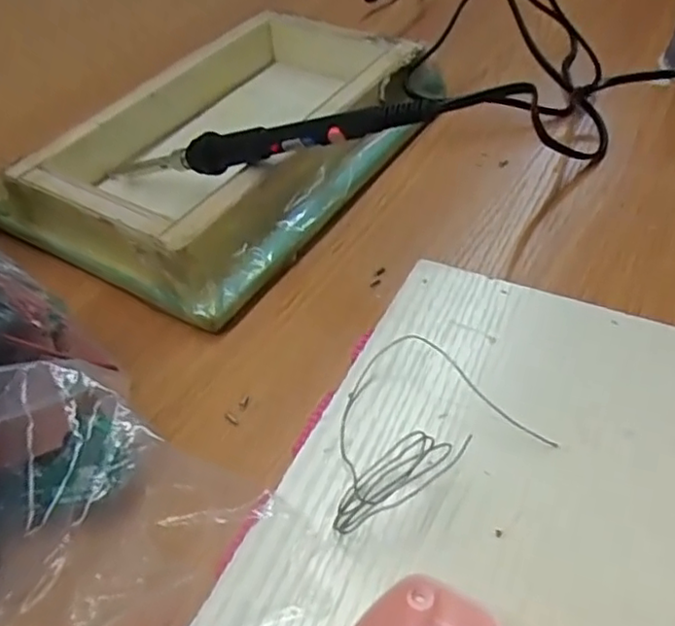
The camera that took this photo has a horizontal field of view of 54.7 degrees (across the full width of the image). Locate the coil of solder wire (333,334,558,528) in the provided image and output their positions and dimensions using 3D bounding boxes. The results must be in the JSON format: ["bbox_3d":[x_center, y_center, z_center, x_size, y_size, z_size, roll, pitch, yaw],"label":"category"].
[{"bbox_3d":[0.024,0.032,0.222,0.074,0.012,0.060,-18,49,-14],"label":"coil of solder wire"}]

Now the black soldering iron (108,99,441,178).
[{"bbox_3d":[-0.044,-0.091,0.349,0.204,0.016,0.016,-2,43,31],"label":"black soldering iron"}]

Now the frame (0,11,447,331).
[{"bbox_3d":[-0.056,-0.112,0.413,0.174,0.041,0.262,26,53,24],"label":"frame"}]

